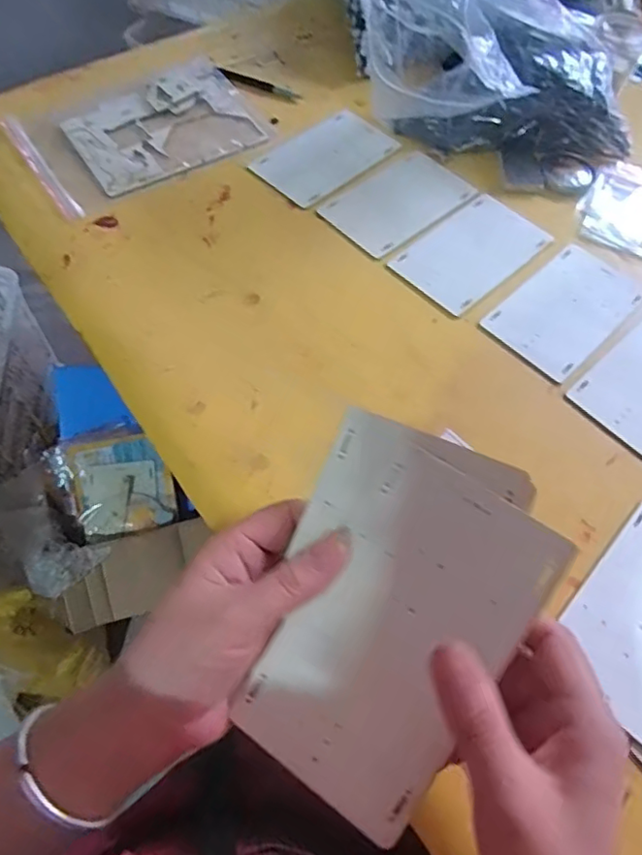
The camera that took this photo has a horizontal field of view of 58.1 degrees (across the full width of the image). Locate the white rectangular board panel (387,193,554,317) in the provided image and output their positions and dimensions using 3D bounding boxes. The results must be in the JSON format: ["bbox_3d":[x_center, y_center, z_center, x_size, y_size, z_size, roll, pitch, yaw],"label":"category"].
[{"bbox_3d":[0.164,-0.192,0.625,0.102,0.006,0.166,42,66,18],"label":"white rectangular board panel"}]

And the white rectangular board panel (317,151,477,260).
[{"bbox_3d":[0.090,-0.260,0.662,0.170,0.004,0.103,-39,70,-22],"label":"white rectangular board panel"}]

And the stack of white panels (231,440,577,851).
[{"bbox_3d":[0.038,0.103,0.287,0.096,0.006,0.168,32,89,15],"label":"stack of white panels"}]

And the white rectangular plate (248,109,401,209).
[{"bbox_3d":[0.004,-0.330,0.698,0.102,0.004,0.173,40,66,18],"label":"white rectangular plate"}]

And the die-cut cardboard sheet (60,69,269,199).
[{"bbox_3d":[-0.191,-0.365,0.702,0.213,0.009,0.155,-29,66,-18],"label":"die-cut cardboard sheet"}]

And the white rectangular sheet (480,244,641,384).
[{"bbox_3d":[0.250,-0.122,0.591,0.163,0.004,0.099,-40,70,-22],"label":"white rectangular sheet"}]

